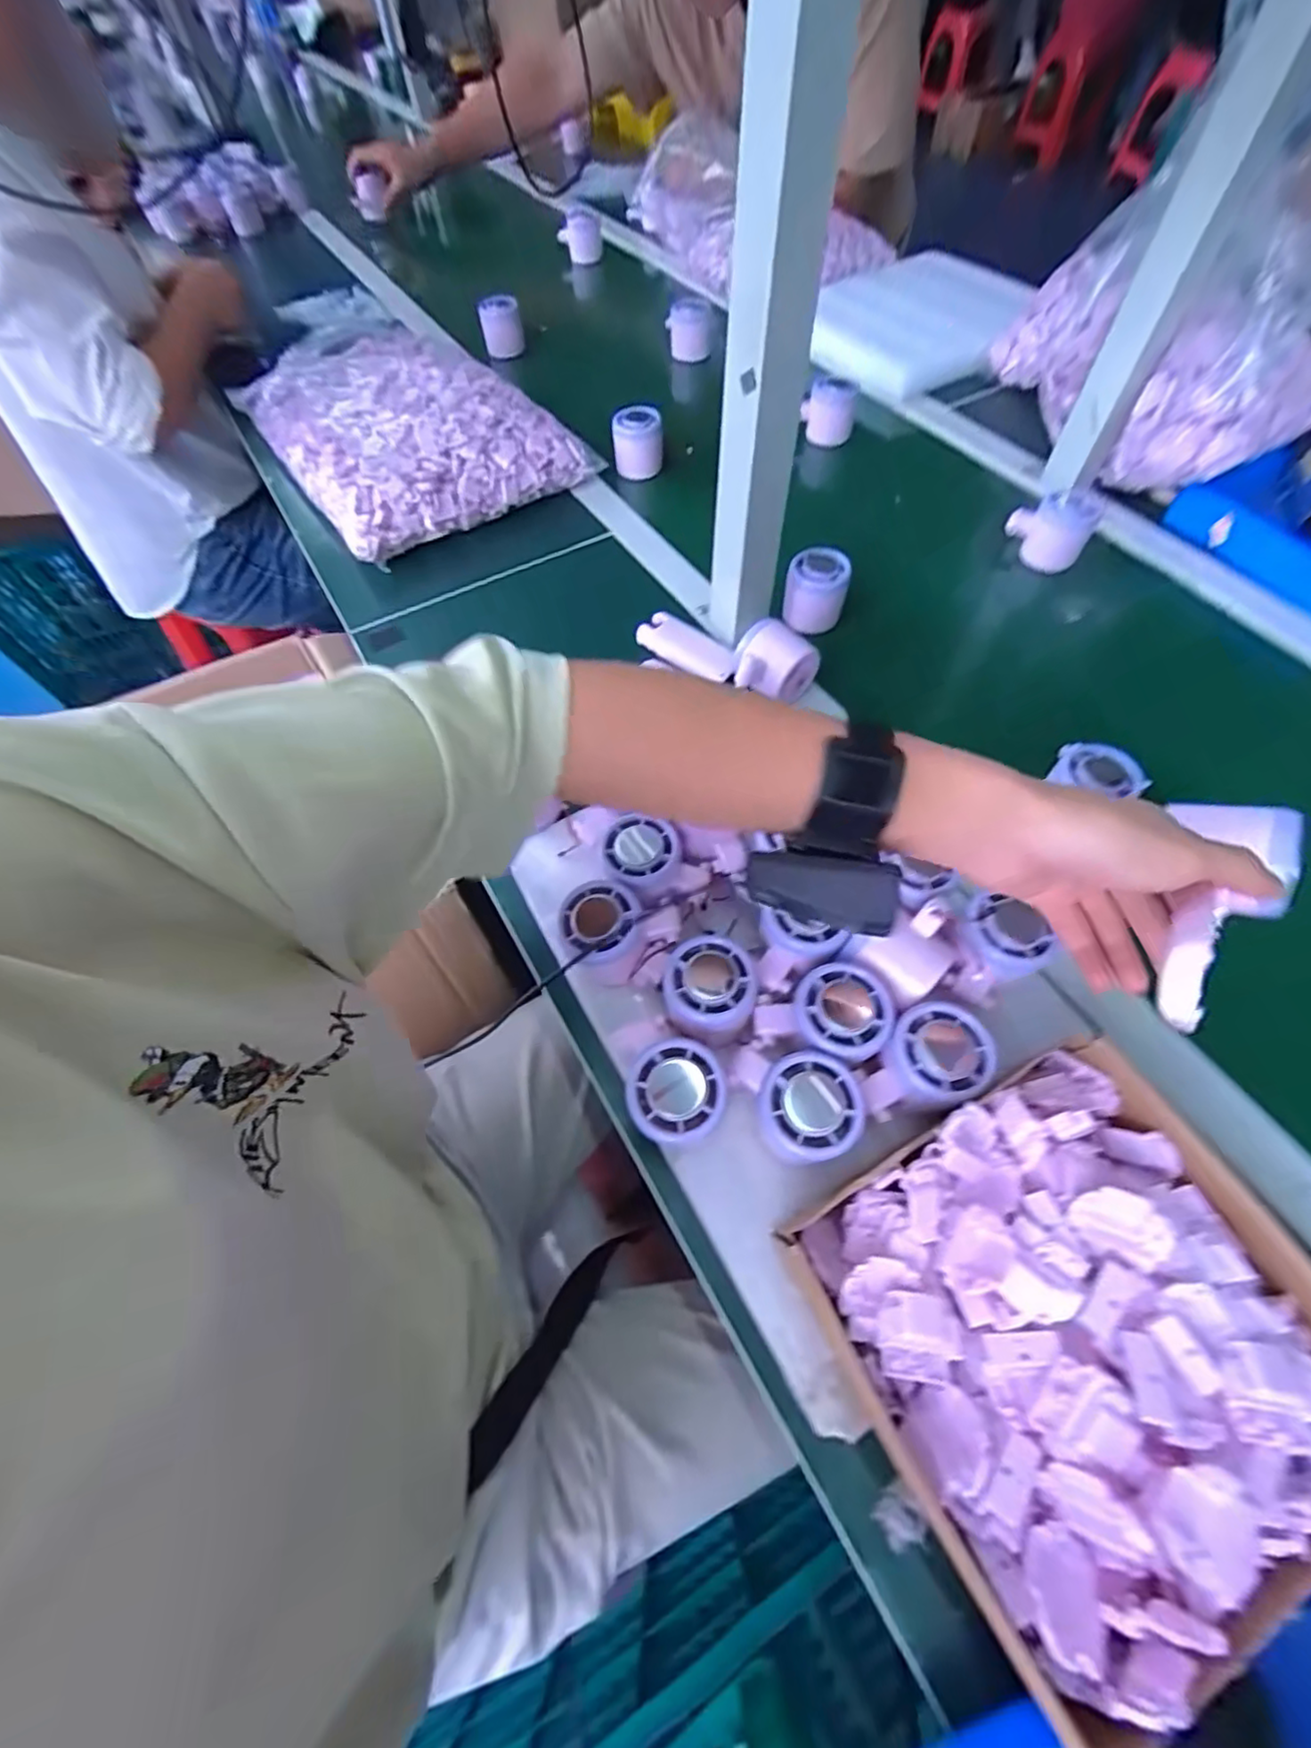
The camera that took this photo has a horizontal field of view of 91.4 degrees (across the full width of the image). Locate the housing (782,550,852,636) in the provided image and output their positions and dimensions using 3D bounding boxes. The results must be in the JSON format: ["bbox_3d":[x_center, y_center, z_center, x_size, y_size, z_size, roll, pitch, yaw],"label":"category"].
[{"bbox_3d":[0.150,-0.264,0.601,0.055,0.057,0.050,-1,60,2],"label":"housing"}]

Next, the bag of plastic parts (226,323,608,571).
[{"bbox_3d":[-0.323,-0.570,0.781,0.290,0.075,0.479,-32,64,-15],"label":"bag of plastic parts"}]

